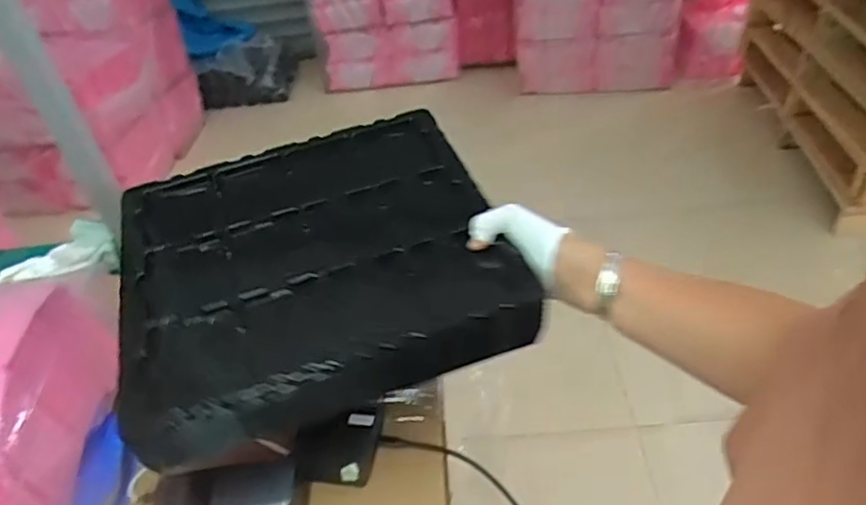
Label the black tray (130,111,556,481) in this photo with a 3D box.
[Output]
[{"bbox_3d":[-0.117,0.009,0.631,0.361,0.062,0.358,-16,42,-10],"label":"black tray"}]

